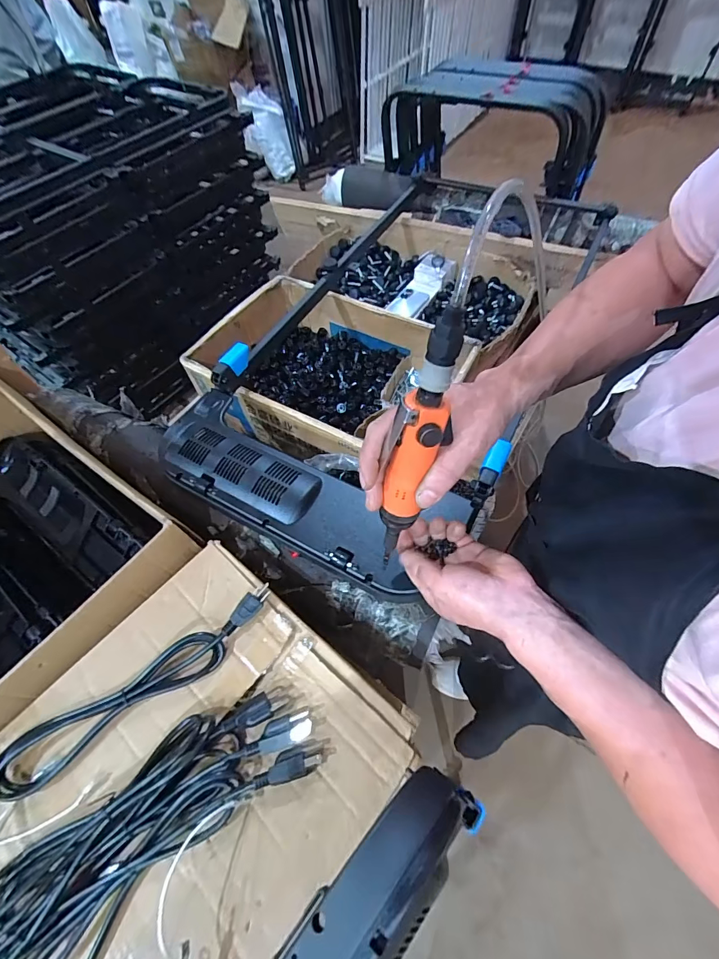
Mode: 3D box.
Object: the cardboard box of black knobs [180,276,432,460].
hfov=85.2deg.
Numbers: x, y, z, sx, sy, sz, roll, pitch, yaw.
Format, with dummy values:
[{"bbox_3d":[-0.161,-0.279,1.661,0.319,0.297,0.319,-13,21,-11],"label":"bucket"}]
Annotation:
[{"bbox_3d":[-0.105,-0.243,0.849,0.415,0.139,0.347,27,65,18],"label":"cardboard box of black knobs"}]

